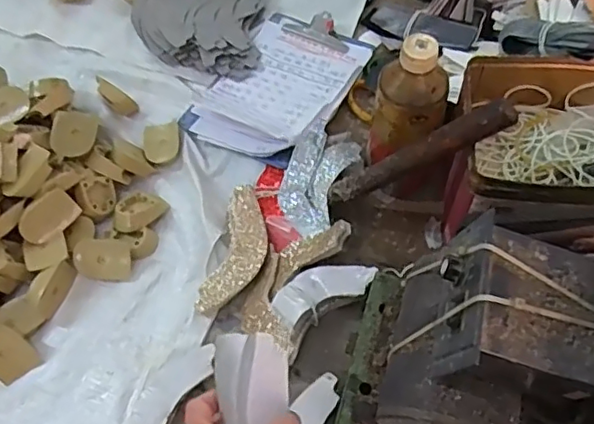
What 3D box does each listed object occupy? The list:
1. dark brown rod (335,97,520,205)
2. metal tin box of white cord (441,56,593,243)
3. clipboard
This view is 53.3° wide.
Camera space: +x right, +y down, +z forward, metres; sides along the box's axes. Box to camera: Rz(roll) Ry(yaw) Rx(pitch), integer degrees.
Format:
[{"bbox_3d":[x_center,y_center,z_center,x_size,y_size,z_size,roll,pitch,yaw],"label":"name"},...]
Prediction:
[{"bbox_3d":[0.101,-0.048,0.522,0.020,0.202,0.026,27,58,-28],"label":"dark brown rod"},{"bbox_3d":[0.267,-0.067,0.531,0.231,0.063,0.167,5,62,6],"label":"metal tin box of white cord"},{"bbox_3d":[-0.016,-0.161,0.695,0.153,0.042,0.230,26,66,16],"label":"clipboard"}]

